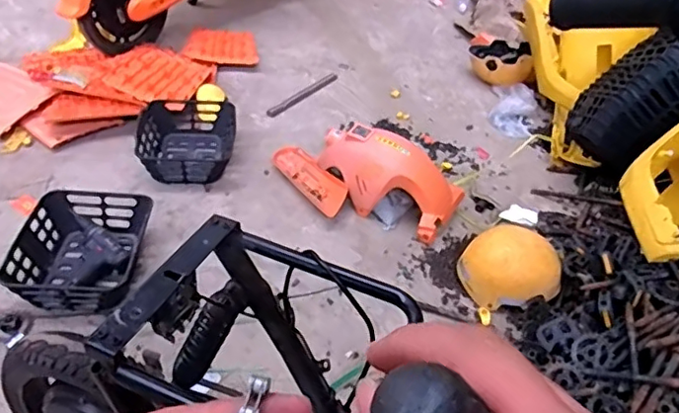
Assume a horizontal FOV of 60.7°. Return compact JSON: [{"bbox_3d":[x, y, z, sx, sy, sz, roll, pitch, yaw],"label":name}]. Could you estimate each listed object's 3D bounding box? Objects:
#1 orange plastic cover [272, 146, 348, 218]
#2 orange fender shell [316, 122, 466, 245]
[{"bbox_3d":[-0.089,-0.089,1.809,0.109,0.061,0.353,-20,45,-30],"label":"orange plastic cover"},{"bbox_3d":[0.140,-0.088,1.710,0.443,0.207,0.196,31,42,7],"label":"orange fender shell"}]

